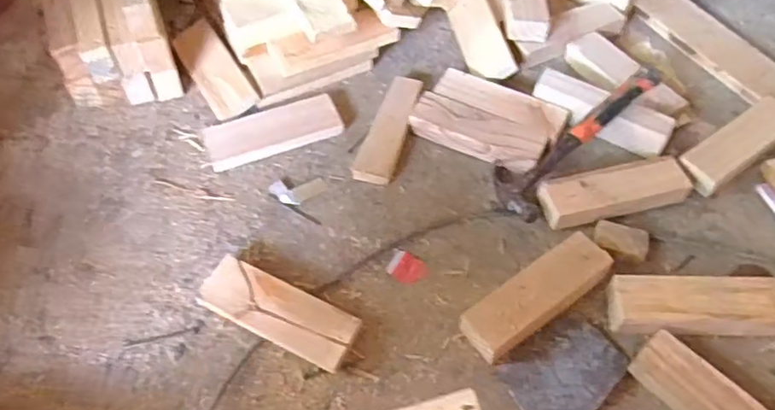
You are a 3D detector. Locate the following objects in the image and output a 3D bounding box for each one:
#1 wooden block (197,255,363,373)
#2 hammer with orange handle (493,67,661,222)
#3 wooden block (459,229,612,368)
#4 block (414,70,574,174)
[{"bbox_3d":[-0.129,0.130,0.742,0.188,0.036,0.070,23,60,14],"label":"wooden block"},{"bbox_3d":[0.258,-0.091,0.844,0.279,0.042,0.097,-41,64,-2],"label":"hammer with orange handle"},{"bbox_3d":[0.179,0.111,0.744,0.187,0.053,0.066,-32,62,-19],"label":"wooden block"},{"bbox_3d":[0.149,-0.124,0.911,0.201,0.036,0.125,25,60,15],"label":"block"}]

